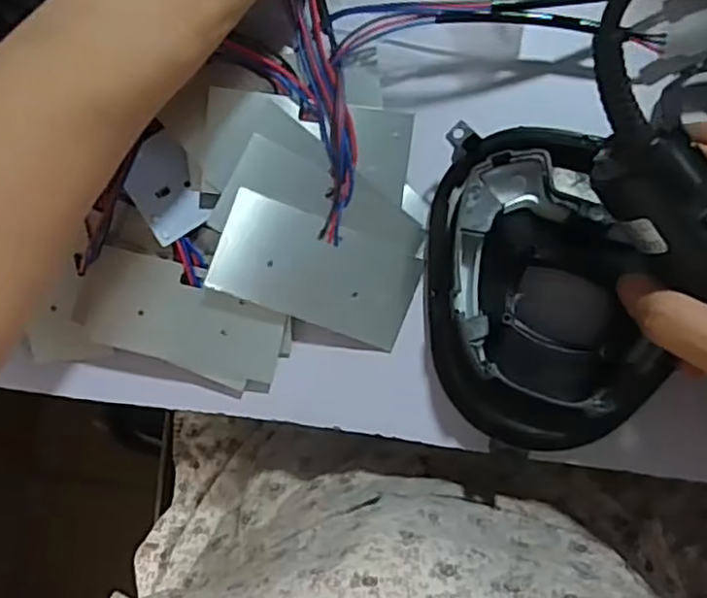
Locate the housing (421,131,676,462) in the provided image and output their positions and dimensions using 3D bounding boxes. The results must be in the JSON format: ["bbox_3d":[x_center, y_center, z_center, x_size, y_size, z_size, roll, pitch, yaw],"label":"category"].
[{"bbox_3d":[0.084,-0.005,0.320,0.098,0.047,0.144,-7,89,9],"label":"housing"}]

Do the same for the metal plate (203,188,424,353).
[{"bbox_3d":[-0.017,-0.014,0.341,0.098,0.008,0.050,20,97,-9],"label":"metal plate"}]

